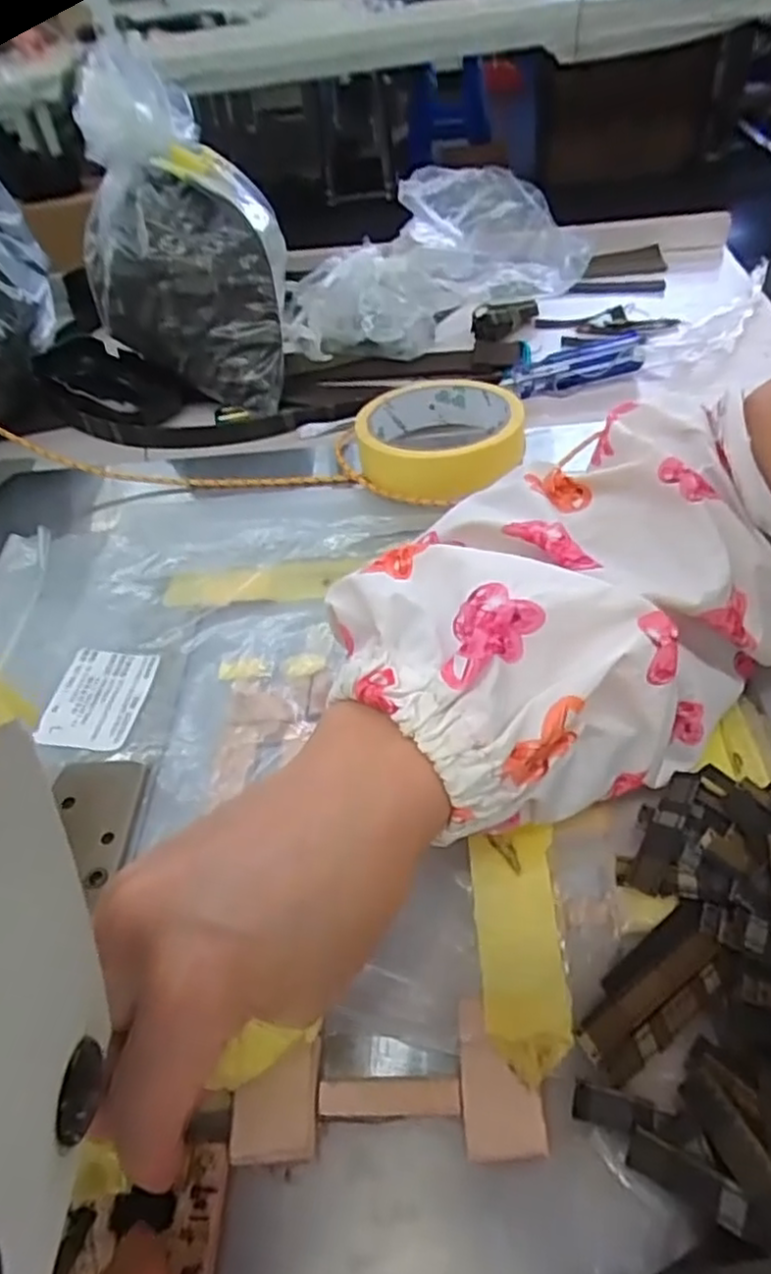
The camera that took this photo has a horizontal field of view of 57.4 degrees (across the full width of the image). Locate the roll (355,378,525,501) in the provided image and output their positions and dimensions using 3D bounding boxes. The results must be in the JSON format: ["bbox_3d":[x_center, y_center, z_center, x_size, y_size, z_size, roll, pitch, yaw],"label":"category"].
[{"bbox_3d":[0.031,-0.113,0.397,0.089,0.030,0.092,-4,47,4],"label":"roll"}]

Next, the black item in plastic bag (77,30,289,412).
[{"bbox_3d":[-0.125,-0.244,0.441,0.125,0.166,0.132,-14,47,-5],"label":"black item in plastic bag"}]

